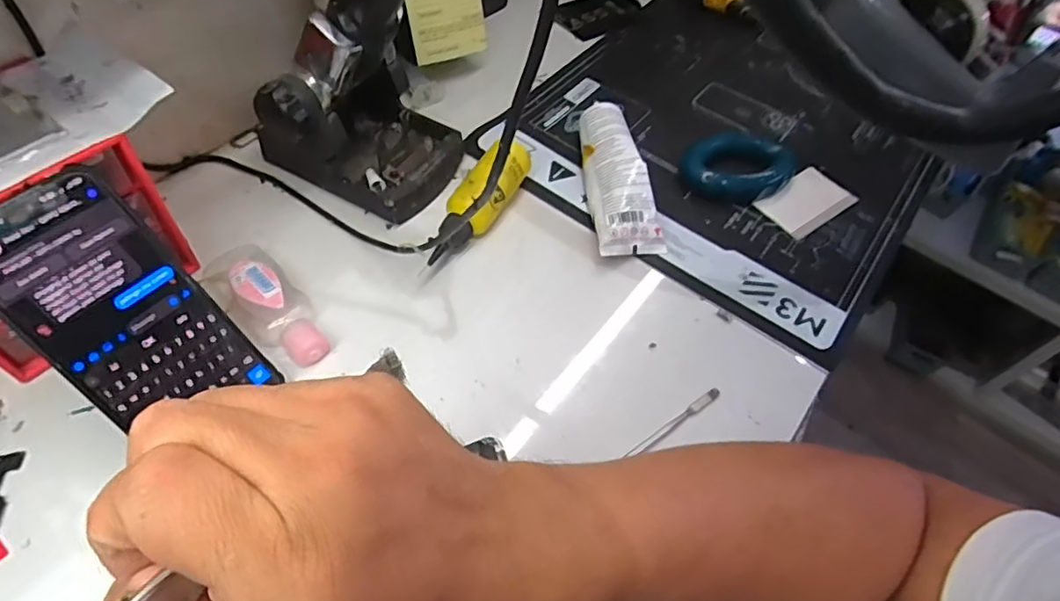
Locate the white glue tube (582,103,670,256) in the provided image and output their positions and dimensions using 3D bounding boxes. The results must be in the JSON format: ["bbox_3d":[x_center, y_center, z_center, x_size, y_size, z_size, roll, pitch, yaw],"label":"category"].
[{"bbox_3d":[0.069,-0.099,0.475,0.051,0.039,0.141,-5,56,-8],"label":"white glue tube"}]

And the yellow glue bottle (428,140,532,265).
[{"bbox_3d":[-0.040,-0.071,0.445,0.032,0.040,0.115,25,57,12],"label":"yellow glue bottle"}]

